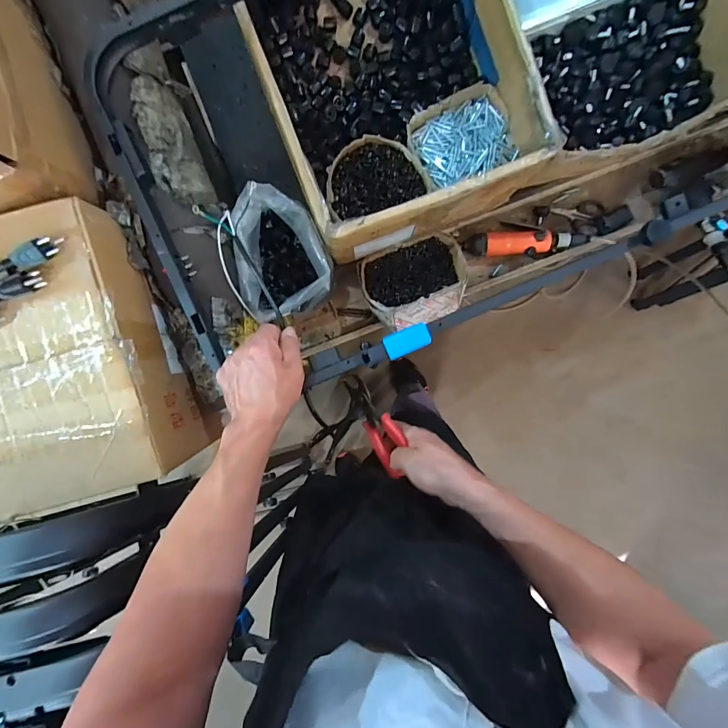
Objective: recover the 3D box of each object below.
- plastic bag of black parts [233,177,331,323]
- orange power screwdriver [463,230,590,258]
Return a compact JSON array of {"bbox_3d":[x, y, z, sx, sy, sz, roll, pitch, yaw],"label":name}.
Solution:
[{"bbox_3d":[-0.119,-0.163,0.591,0.127,0.126,0.177,-4,93,0],"label":"plastic bag of black parts"},{"bbox_3d":[0.300,-0.224,0.715,0.221,0.039,0.050,2,93,0],"label":"orange power screwdriver"}]

